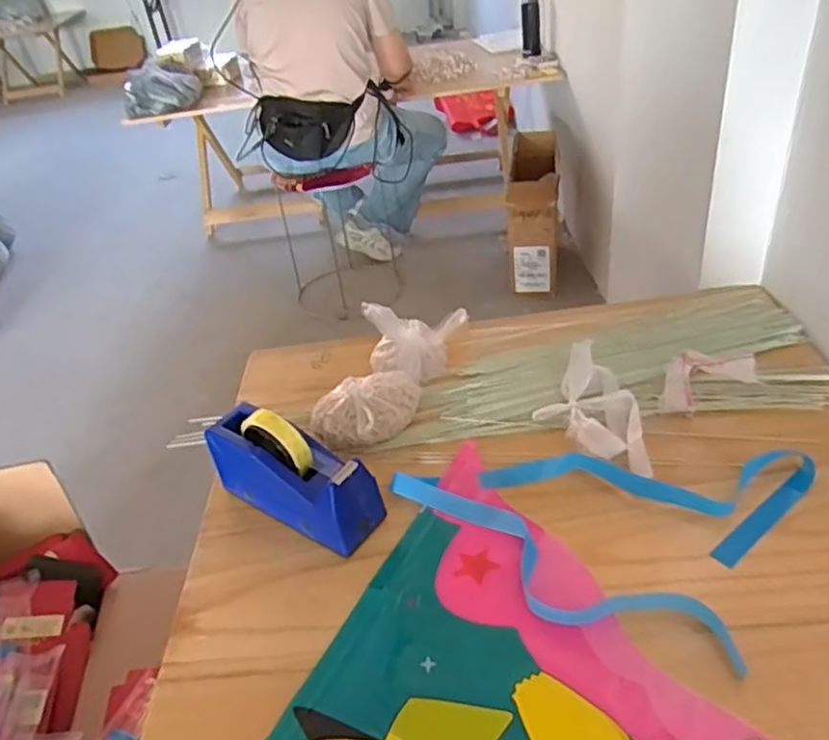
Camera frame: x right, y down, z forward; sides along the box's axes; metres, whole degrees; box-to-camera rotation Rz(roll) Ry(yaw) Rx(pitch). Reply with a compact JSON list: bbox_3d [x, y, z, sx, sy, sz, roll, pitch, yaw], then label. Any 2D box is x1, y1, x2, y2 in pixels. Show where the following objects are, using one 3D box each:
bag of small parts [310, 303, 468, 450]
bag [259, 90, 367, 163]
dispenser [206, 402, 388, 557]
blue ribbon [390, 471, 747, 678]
[{"bbox_3d":[-0.038,-0.031,0.917,0.122,0.122,0.286,9,39,22],"label":"bag of small parts"},{"bbox_3d":[-0.275,-0.659,1.856,0.293,0.156,0.095,-10,36,-2],"label":"bag"},{"bbox_3d":[-0.140,0.116,0.758,0.217,0.123,0.072,26,46,19],"label":"dispenser"},{"bbox_3d":[0.123,0.190,0.661,0.372,0.018,0.086,20,45,33],"label":"blue ribbon"}]

